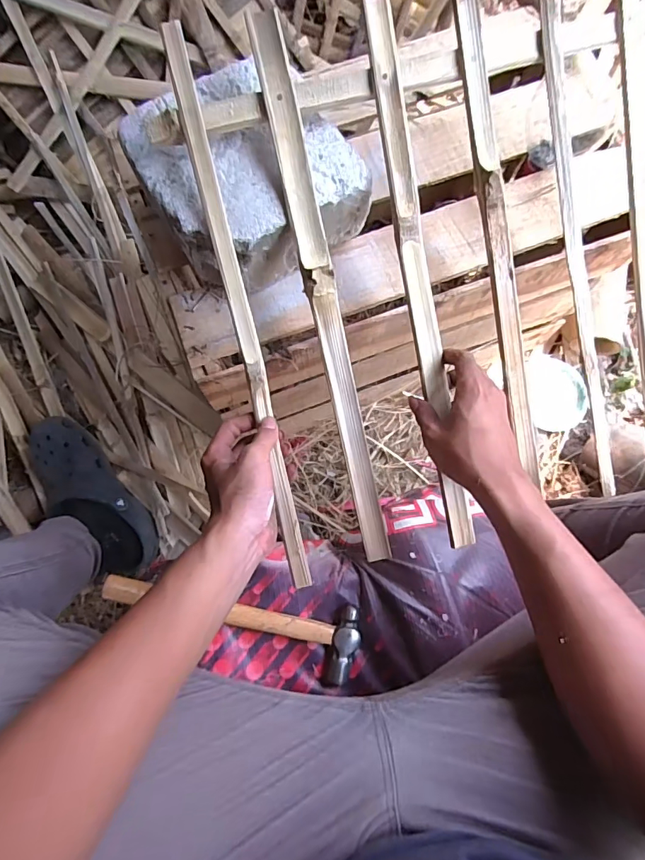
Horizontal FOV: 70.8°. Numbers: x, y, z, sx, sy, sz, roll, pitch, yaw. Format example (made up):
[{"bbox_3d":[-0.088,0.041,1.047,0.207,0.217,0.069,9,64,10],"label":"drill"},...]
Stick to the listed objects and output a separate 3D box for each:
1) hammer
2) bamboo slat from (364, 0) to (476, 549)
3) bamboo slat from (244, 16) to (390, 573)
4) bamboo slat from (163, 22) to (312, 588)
[{"bbox_3d":[-0.093,0.209,0.470,0.263,0.032,0.075,7,75,3],"label":"hammer"},{"bbox_3d":[0.094,-0.136,0.437,0.027,0.012,0.509,-11,96,-4],"label":"bamboo slat"},{"bbox_3d":[0.005,-0.119,0.431,0.032,0.016,0.502,-13,96,-11],"label":"bamboo slat"},{"bbox_3d":[-0.074,-0.099,0.421,0.017,0.009,0.508,-13,96,-4],"label":"bamboo slat"}]

